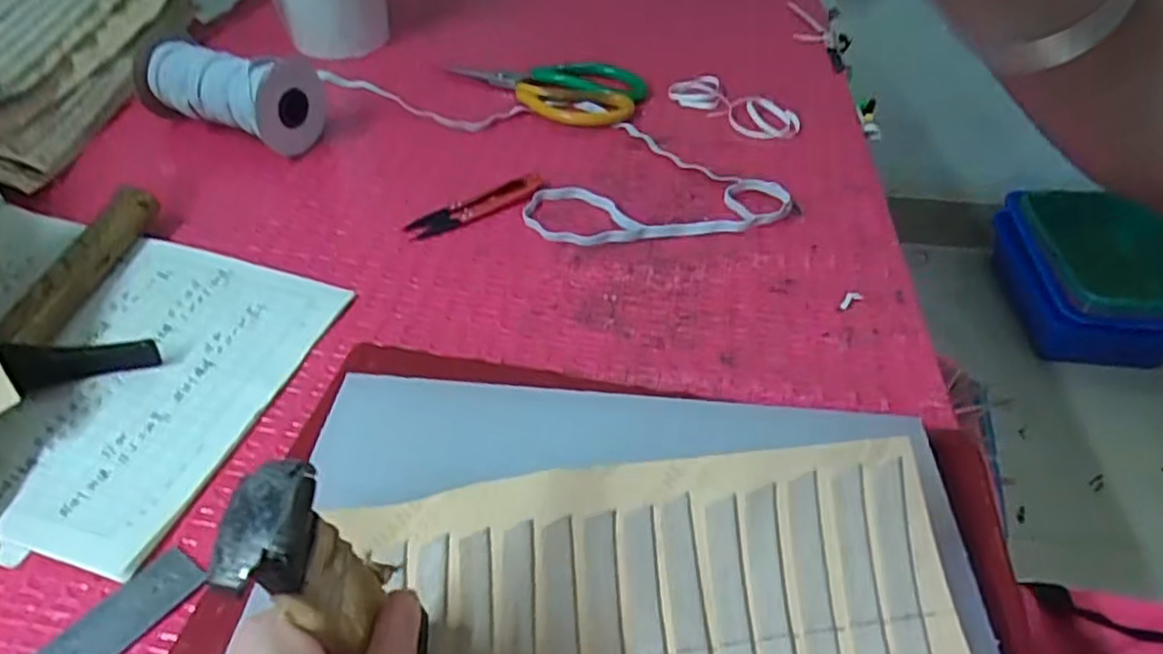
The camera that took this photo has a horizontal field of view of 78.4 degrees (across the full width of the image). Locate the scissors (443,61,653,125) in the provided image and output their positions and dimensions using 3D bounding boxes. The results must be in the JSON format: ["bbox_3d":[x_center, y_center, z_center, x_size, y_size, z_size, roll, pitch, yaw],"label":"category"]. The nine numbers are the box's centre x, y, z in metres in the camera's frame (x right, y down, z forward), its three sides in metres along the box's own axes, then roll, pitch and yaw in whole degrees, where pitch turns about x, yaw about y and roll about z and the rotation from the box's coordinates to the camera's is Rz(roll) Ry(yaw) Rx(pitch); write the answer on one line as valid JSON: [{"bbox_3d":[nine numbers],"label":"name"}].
[{"bbox_3d":[-0.031,-0.193,0.579,0.160,0.020,0.078,5,44,4],"label":"scissors"}]

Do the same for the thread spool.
[{"bbox_3d":[-0.269,-0.181,0.544,0.159,0.062,0.059,20,47,19],"label":"thread spool"}]

